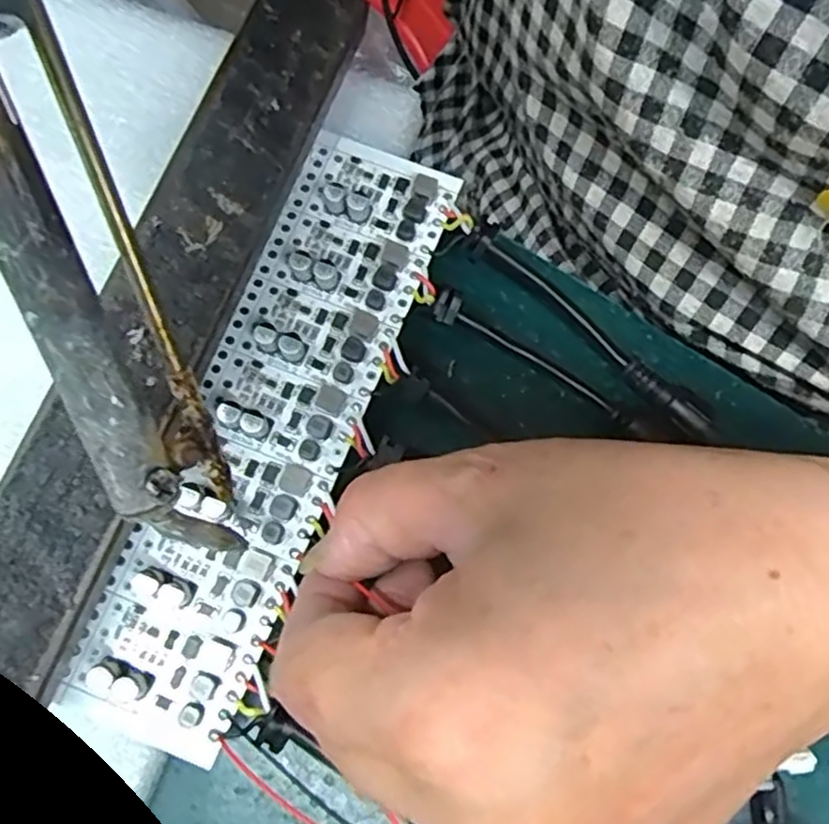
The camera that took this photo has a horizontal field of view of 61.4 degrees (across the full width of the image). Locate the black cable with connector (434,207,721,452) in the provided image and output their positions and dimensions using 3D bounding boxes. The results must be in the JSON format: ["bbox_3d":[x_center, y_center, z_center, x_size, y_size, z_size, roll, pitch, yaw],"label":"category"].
[{"bbox_3d":[0.046,-0.027,0.202,0.102,0.017,0.010,39,78,9],"label":"black cable with connector"}]

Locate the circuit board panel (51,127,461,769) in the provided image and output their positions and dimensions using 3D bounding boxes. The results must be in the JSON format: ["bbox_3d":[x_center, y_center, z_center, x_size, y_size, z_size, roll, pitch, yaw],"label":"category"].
[{"bbox_3d":[-0.038,0.000,0.189,0.045,0.008,0.171,20,75,4],"label":"circuit board panel"}]

